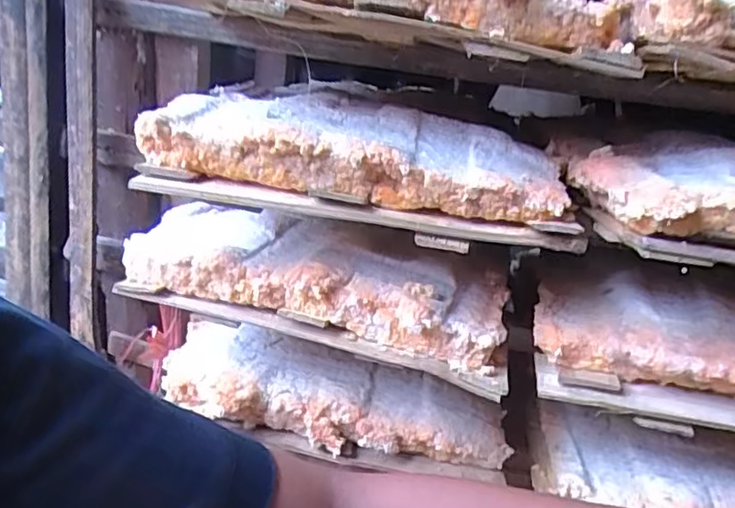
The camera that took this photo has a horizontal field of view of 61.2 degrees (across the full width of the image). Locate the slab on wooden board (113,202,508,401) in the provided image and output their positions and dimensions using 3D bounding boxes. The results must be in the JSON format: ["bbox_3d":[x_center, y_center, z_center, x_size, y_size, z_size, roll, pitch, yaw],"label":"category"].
[{"bbox_3d":[-0.029,0.014,0.365,0.218,0.046,0.101,9,20,5],"label":"slab on wooden board"}]

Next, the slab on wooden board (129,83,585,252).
[{"bbox_3d":[-0.004,-0.052,0.325,0.208,0.050,0.102,7,20,0],"label":"slab on wooden board"}]

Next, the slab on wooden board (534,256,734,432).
[{"bbox_3d":[0.209,0.053,0.346,0.221,0.057,0.099,13,21,16],"label":"slab on wooden board"}]

